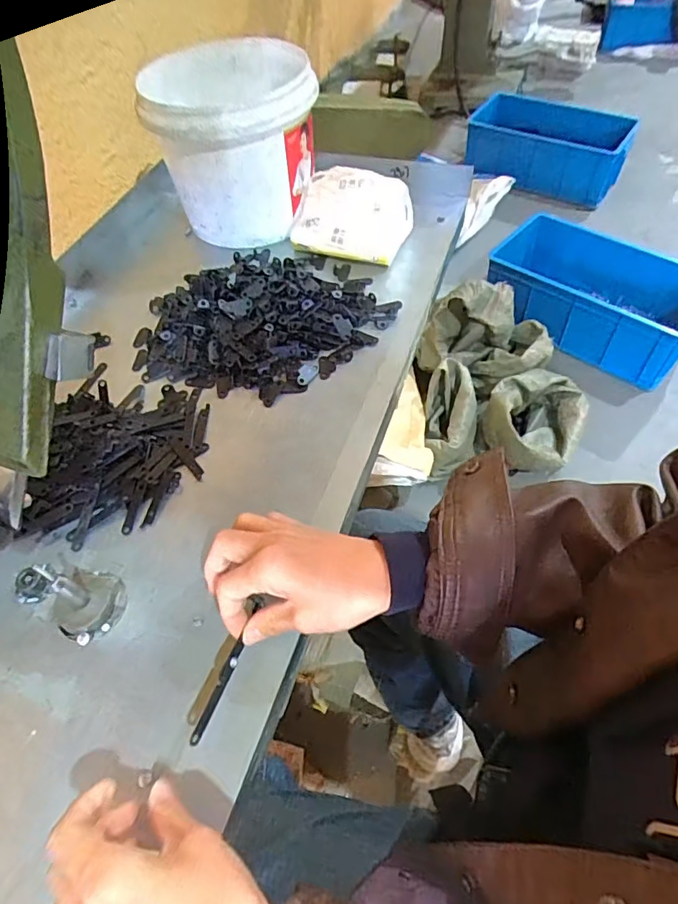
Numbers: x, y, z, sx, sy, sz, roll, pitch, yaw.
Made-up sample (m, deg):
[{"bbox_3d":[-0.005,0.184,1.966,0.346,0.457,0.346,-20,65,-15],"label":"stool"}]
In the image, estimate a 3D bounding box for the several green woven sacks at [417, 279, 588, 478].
[{"bbox_3d":[0.417,-0.180,1.366,0.372,0.241,0.459,-2,55,4],"label":"several green woven sacks"}]

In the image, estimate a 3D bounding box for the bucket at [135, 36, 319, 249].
[{"bbox_3d":[-0.118,-0.354,0.601,0.178,0.144,0.187,-1,56,2],"label":"bucket"}]

